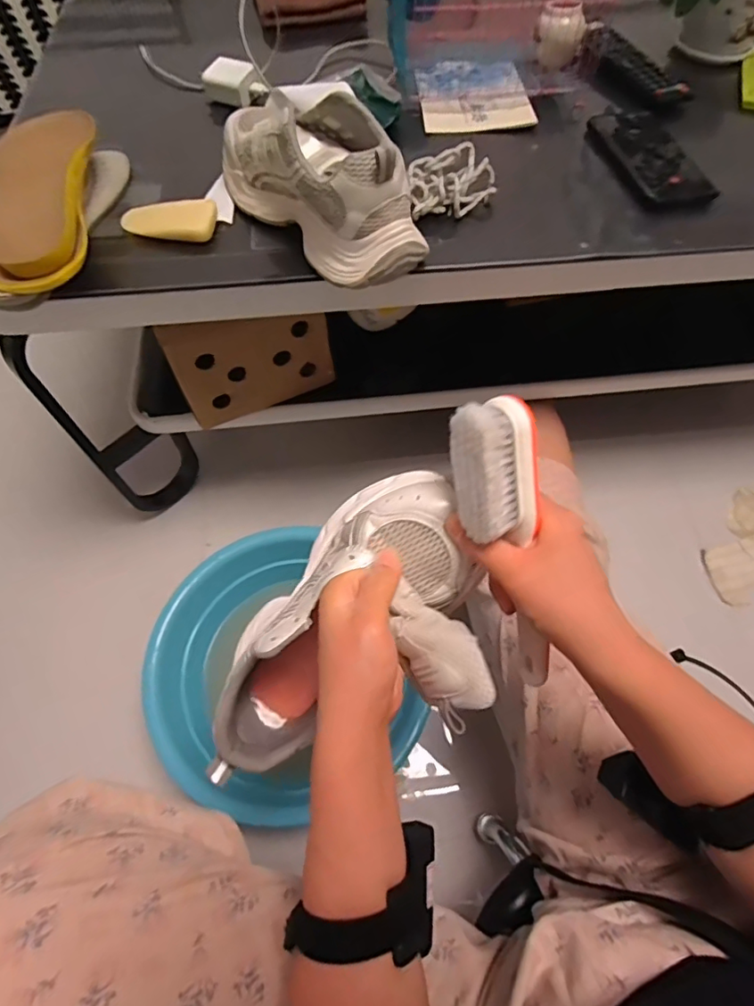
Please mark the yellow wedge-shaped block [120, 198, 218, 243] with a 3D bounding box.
[{"bbox_3d":[-0.200,-0.272,0.507,0.089,0.013,0.042,-3,62,-2],"label":"yellow wedge-shaped block"}]

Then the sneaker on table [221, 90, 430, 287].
[{"bbox_3d":[-0.054,-0.298,0.470,0.095,0.094,0.236,-37,68,-18],"label":"sneaker on table"}]

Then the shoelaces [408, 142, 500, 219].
[{"bbox_3d":[0.074,-0.318,0.527,0.092,0.043,0.052,-14,63,-8],"label":"shoelaces"}]

